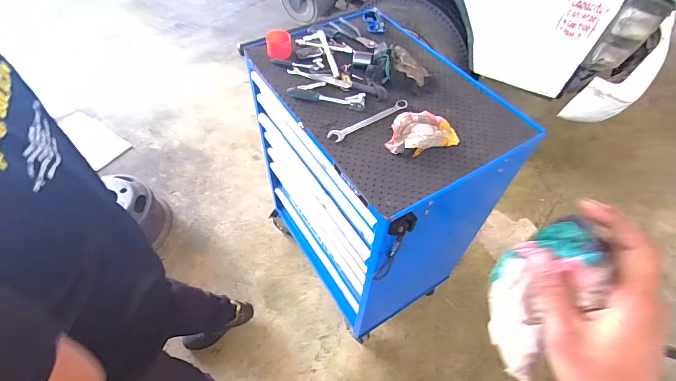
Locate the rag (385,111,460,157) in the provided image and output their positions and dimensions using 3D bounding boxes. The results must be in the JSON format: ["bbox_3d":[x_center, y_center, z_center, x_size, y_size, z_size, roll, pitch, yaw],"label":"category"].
[{"bbox_3d":[0.185,-0.140,0.816,0.174,0.034,0.126,-18,56,-16],"label":"rag"}]

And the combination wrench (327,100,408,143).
[{"bbox_3d":[0.078,-0.165,0.846,0.224,0.010,0.037,-26,59,-20],"label":"combination wrench"}]

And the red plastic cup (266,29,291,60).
[{"bbox_3d":[-0.164,-0.409,0.994,0.070,0.049,0.074,-4,54,-6],"label":"red plastic cup"}]

